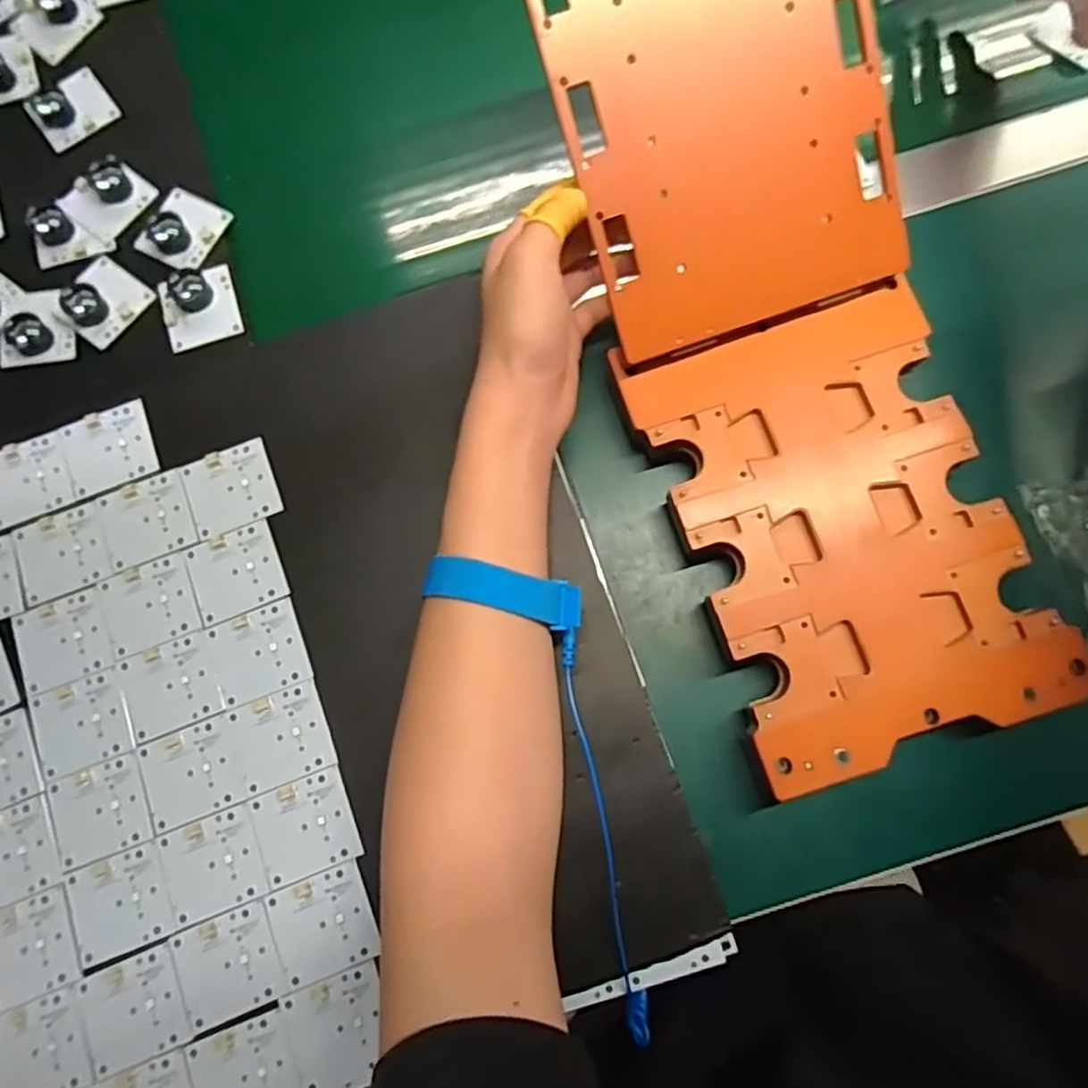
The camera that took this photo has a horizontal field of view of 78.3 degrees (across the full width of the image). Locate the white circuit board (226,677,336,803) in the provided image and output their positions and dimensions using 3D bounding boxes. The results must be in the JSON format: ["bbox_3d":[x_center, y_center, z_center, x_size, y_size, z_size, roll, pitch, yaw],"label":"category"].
[{"bbox_3d":[-0.130,0.095,0.328,0.046,0.004,0.043,-20,78,-4],"label":"white circuit board"}]

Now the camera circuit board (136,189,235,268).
[{"bbox_3d":[-0.229,-0.200,0.417,0.046,0.016,0.049,26,79,6],"label":"camera circuit board"}]

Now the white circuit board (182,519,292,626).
[{"bbox_3d":[-0.161,0.015,0.346,0.046,0.004,0.044,-22,78,-4],"label":"white circuit board"}]

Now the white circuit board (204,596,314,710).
[{"bbox_3d":[-0.145,0.055,0.338,0.046,0.004,0.043,-21,78,-4],"label":"white circuit board"}]

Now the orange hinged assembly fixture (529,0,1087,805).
[{"bbox_3d":[0.119,-0.119,0.337,0.160,0.067,0.442,-18,95,-3],"label":"orange hinged assembly fixture"}]

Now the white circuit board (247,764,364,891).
[{"bbox_3d":[-0.115,0.135,0.319,0.046,0.004,0.043,-22,78,-4],"label":"white circuit board"}]

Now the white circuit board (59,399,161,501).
[{"bbox_3d":[-0.239,-0.052,0.365,0.047,0.004,0.045,-23,78,-4],"label":"white circuit board"}]

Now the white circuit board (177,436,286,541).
[{"bbox_3d":[-0.167,-0.030,0.356,0.047,0.004,0.044,-20,78,-4],"label":"white circuit board"}]

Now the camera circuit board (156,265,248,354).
[{"bbox_3d":[-0.212,-0.145,0.407,0.044,0.018,0.047,-17,78,-3],"label":"camera circuit board"}]

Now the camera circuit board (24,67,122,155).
[{"bbox_3d":[-0.311,-0.288,0.434,0.050,0.015,0.042,-35,79,-7],"label":"camera circuit board"}]

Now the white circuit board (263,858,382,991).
[{"bbox_3d":[-0.103,0.177,0.309,0.045,0.004,0.043,-22,78,-4],"label":"white circuit board"}]

